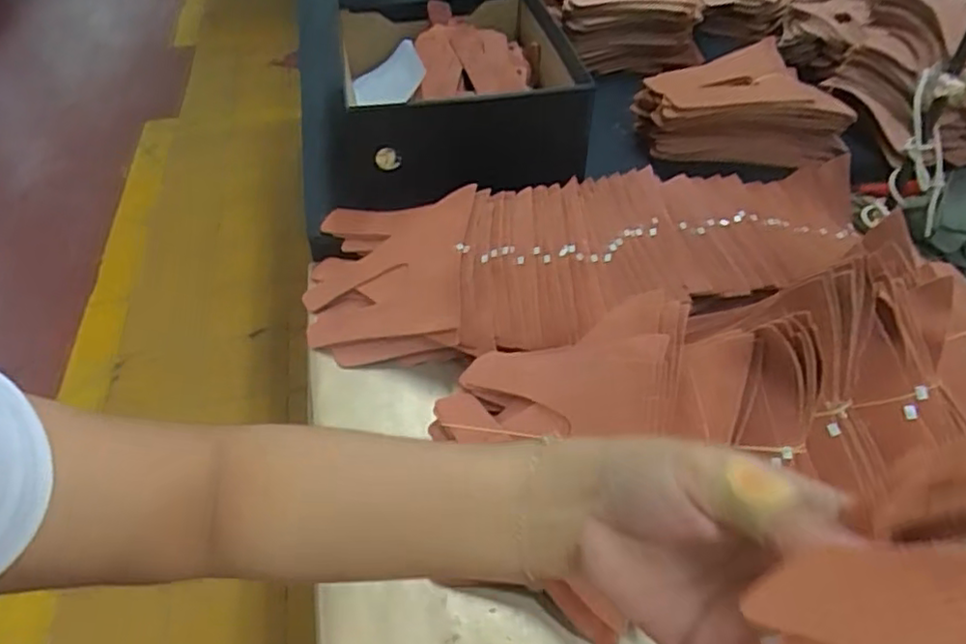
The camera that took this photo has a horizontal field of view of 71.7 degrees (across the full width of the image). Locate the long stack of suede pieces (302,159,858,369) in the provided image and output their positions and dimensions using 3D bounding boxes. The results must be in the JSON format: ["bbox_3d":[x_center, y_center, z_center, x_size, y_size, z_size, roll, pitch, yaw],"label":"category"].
[{"bbox_3d":[0.119,-0.067,0.644,0.583,0.077,0.202,-9,46,-7],"label":"long stack of suede pieces"}]

